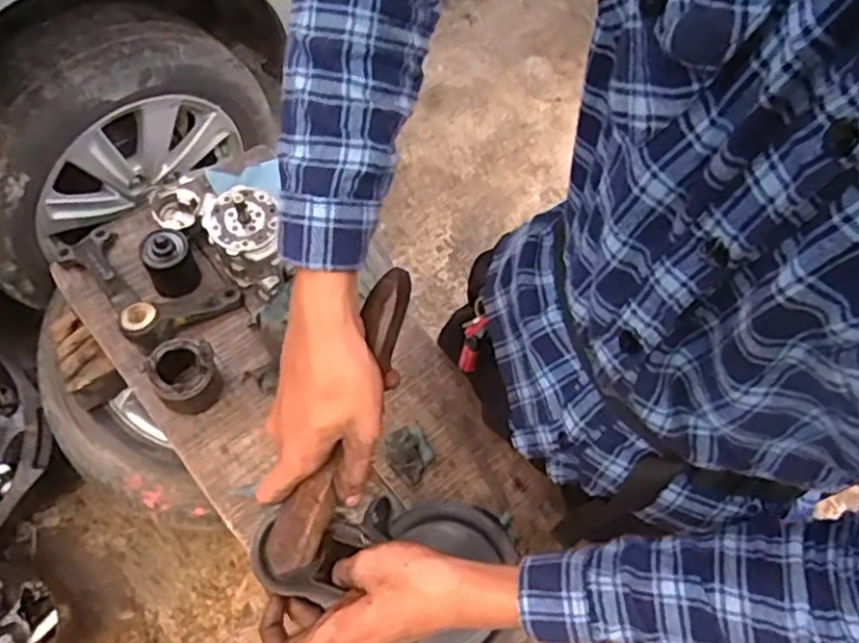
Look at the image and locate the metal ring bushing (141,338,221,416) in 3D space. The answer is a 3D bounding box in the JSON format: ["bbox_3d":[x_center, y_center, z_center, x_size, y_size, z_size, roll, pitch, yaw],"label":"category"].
[{"bbox_3d":[-0.293,0.062,0.831,0.071,0.089,0.076,1,68,-2],"label":"metal ring bushing"}]

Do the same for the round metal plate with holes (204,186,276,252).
[{"bbox_3d":[-0.236,-0.127,0.867,0.087,0.017,0.084,1,68,-2],"label":"round metal plate with holes"}]

